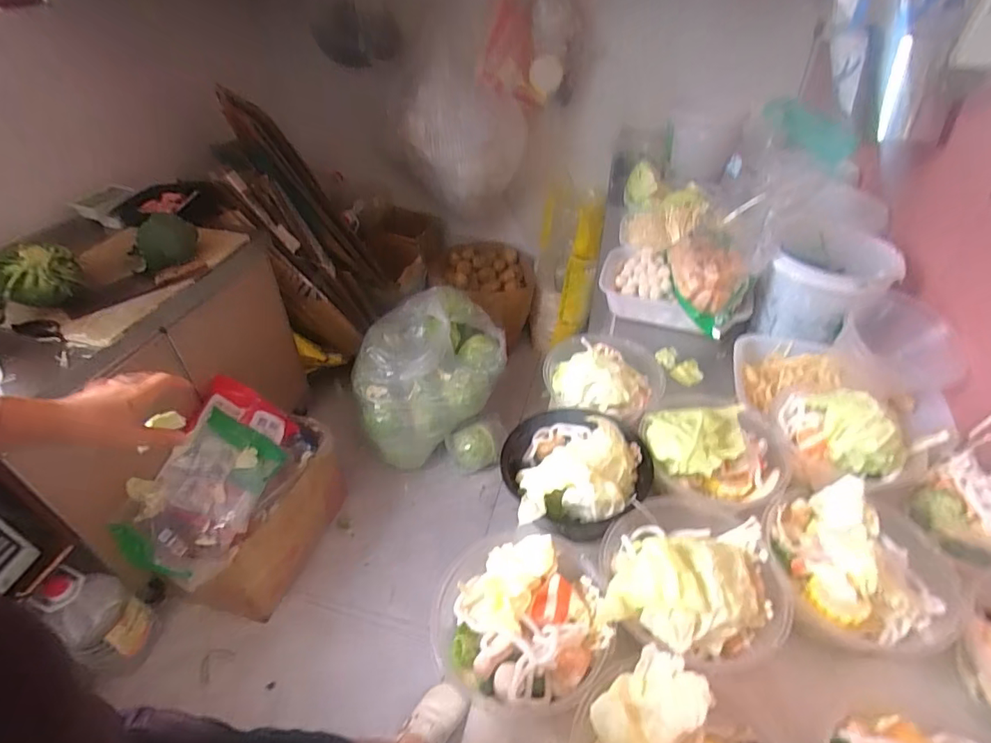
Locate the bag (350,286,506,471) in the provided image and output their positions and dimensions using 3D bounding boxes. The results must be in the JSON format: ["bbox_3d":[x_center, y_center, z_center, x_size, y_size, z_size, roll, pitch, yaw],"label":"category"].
[{"bbox_3d":[-0.235,-0.001,1.781,0.521,0.333,0.481,-12,44,-13],"label":"bag"}]

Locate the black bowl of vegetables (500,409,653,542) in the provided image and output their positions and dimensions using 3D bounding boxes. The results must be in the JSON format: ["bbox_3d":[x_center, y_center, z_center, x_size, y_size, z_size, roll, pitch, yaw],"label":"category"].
[{"bbox_3d":[0.094,0.109,0.573,0.164,0.068,0.156,0,42,0],"label":"black bowl of vegetables"}]

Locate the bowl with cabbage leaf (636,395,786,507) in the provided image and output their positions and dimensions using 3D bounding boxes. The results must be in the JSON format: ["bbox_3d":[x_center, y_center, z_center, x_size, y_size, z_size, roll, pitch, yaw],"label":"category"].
[{"bbox_3d":[0.261,0.089,0.590,0.163,0.064,0.156,-10,43,-11],"label":"bowl with cabbage leaf"}]

